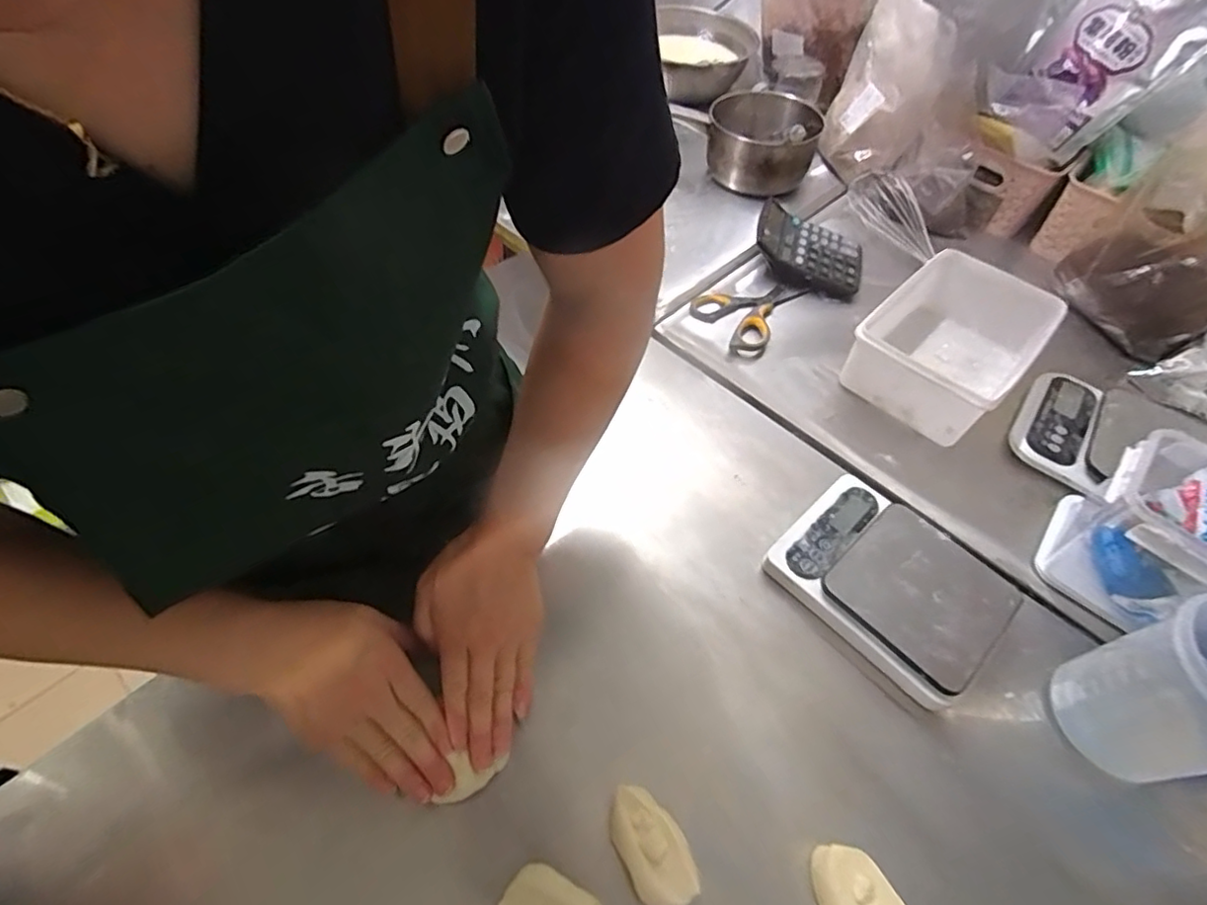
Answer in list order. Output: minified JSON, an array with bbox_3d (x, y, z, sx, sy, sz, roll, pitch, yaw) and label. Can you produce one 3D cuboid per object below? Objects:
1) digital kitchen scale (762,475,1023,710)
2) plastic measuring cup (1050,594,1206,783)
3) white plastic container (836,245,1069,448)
[{"bbox_3d":[0.241,0.108,0.501,0.131,0.035,0.170,-34,63,-25],"label":"digital kitchen scale"},{"bbox_3d":[0.398,0.170,0.405,0.094,0.133,0.088,2,54,-2],"label":"plastic measuring cup"},{"bbox_3d":[0.378,-0.118,0.646,0.146,0.078,0.223,38,61,22],"label":"white plastic container"}]

